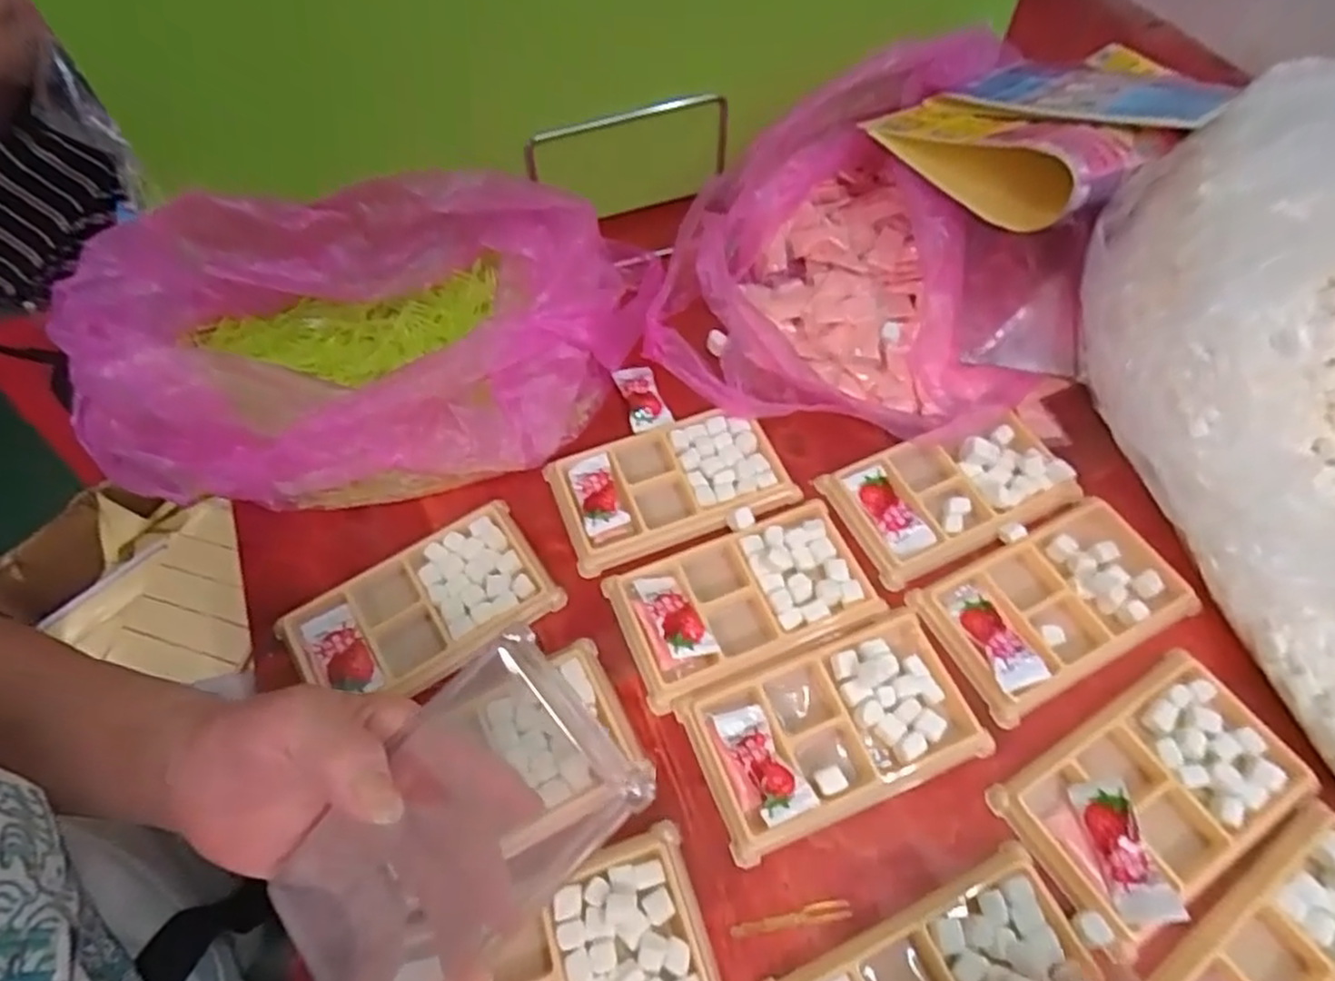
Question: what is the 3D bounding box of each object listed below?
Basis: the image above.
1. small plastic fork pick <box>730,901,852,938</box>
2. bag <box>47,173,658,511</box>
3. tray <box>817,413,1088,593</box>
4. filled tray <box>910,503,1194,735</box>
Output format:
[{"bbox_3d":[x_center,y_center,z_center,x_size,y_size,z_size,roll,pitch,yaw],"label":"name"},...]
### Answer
[{"bbox_3d":[0.055,0.192,0.325,0.054,0.004,0.008,-9,58,-4],"label":"small plastic fork pick"},{"bbox_3d":[-0.191,-0.100,0.450,0.352,0.086,0.194,-6,58,-2],"label":"bag"},{"bbox_3d":[0.167,-0.001,0.433,0.132,0.018,0.074,-22,60,-12],"label":"tray"},{"bbox_3d":[0.209,0.058,0.396,0.136,0.023,0.080,-26,61,-13],"label":"filled tray"}]

